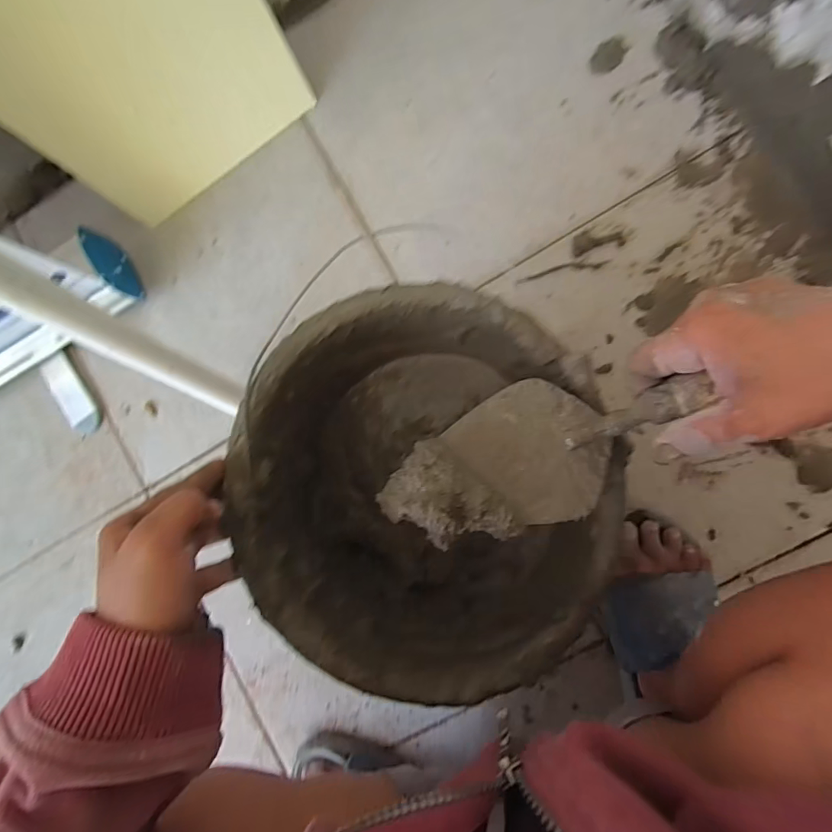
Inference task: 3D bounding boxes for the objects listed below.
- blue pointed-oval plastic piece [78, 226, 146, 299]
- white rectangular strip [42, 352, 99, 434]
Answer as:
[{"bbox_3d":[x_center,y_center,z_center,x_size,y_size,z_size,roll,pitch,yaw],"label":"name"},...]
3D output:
[{"bbox_3d":[-0.346,-0.173,0.531,0.010,0.082,0.072,-30,86,5],"label":"blue pointed-oval plastic piece"},{"bbox_3d":[-0.435,-0.024,0.578,0.047,0.016,0.102,-29,86,5],"label":"white rectangular strip"}]

